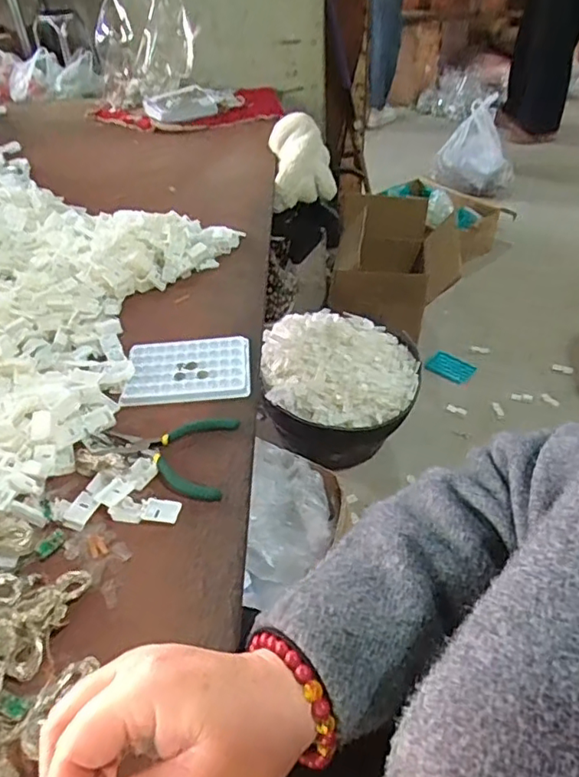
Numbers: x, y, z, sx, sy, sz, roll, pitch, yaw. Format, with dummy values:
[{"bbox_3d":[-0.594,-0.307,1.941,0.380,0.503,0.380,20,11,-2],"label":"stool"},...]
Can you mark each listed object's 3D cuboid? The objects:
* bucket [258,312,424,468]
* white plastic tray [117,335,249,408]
[{"bbox_3d":[0.125,-0.016,1.403,0.357,0.212,0.365,-2,41,1],"label":"bucket"},{"bbox_3d":[-0.105,-0.023,0.595,0.125,0.007,0.097,-5,41,-2],"label":"white plastic tray"}]

